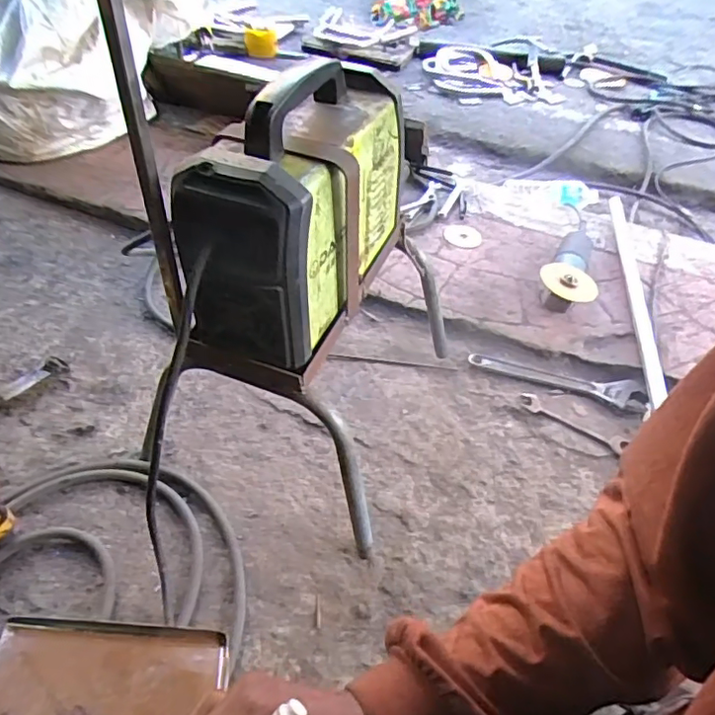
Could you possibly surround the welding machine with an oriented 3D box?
[{"bbox_3d":[-0.054,-0.156,0.584,0.124,0.218,0.266,20,47,13],"label":"welding machine"}]

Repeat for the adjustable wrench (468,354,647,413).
[{"bbox_3d":[0.328,0.032,0.940,0.283,0.010,0.056,14,46,8],"label":"adjustable wrench"}]

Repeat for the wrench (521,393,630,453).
[{"bbox_3d":[0.333,0.098,0.878,0.162,0.006,0.036,25,48,18],"label":"wrench"}]

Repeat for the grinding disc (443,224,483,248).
[{"bbox_3d":[0.217,-0.250,1.171,0.077,0.009,0.074,3,46,-3],"label":"grinding disc"}]

